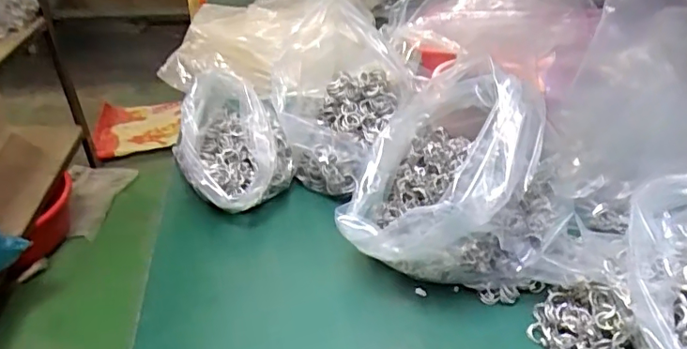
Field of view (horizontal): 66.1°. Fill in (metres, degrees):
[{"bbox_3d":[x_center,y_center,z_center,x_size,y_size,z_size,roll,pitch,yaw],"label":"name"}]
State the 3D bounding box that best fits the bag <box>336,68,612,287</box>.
[{"bbox_3d":[0.111,0.012,0.500,0.223,0.192,0.176,-1,35,-1],"label":"bag"}]

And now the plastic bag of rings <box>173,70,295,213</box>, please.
[{"bbox_3d":[-0.131,-0.034,0.622,0.135,0.127,0.164,-9,36,-12],"label":"plastic bag of rings"}]

